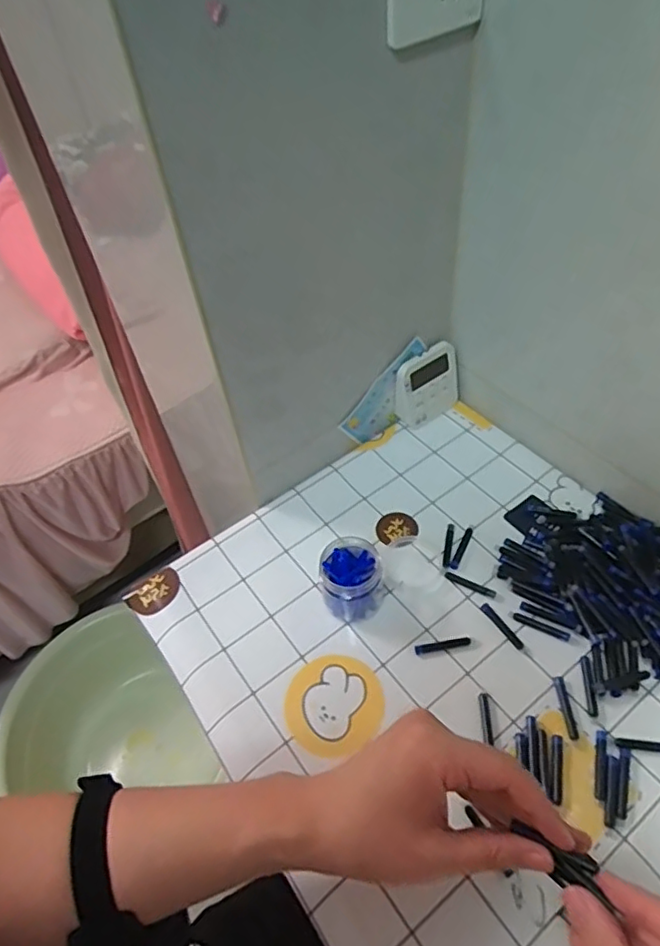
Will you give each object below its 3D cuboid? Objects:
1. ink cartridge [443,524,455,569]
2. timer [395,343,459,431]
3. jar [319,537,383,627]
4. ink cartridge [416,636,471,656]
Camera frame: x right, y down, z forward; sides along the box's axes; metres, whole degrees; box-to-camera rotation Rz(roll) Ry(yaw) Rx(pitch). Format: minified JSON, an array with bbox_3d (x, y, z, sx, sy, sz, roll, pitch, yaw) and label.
[{"bbox_3d":[0.110,0.067,0.547,0.007,0.004,0.049,8,52,12],"label":"ink cartridge"},{"bbox_3d":[0.108,-0.094,0.637,0.076,0.078,0.025,-33,55,-20],"label":"timer"},{"bbox_3d":[0.018,0.091,0.504,0.054,0.056,0.054,-3,51,3],"label":"jar"},{"bbox_3d":[0.093,0.142,0.486,0.046,0.004,0.008,-10,51,-3],"label":"ink cartridge"}]

